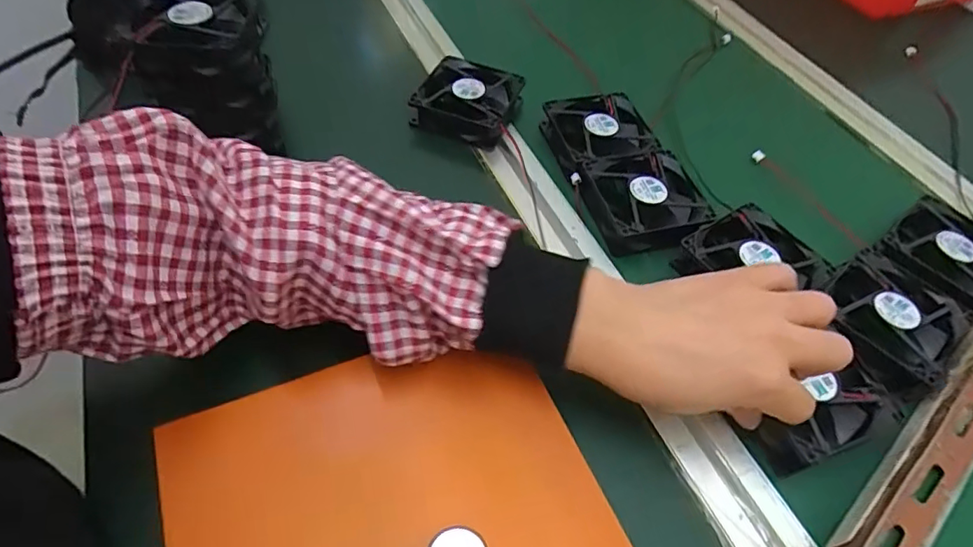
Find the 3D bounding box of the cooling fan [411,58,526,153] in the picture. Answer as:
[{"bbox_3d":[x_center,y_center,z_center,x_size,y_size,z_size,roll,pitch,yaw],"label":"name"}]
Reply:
[{"bbox_3d":[-0.016,-0.154,0.477,0.084,0.034,0.076,23,54,11],"label":"cooling fan"}]

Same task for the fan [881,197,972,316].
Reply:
[{"bbox_3d":[0.343,-0.013,0.396,0.087,0.021,0.080,-27,60,-24],"label":"fan"}]

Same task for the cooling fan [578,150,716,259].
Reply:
[{"bbox_3d":[0.124,-0.057,0.418,0.082,0.029,0.086,-12,55,-15],"label":"cooling fan"}]

